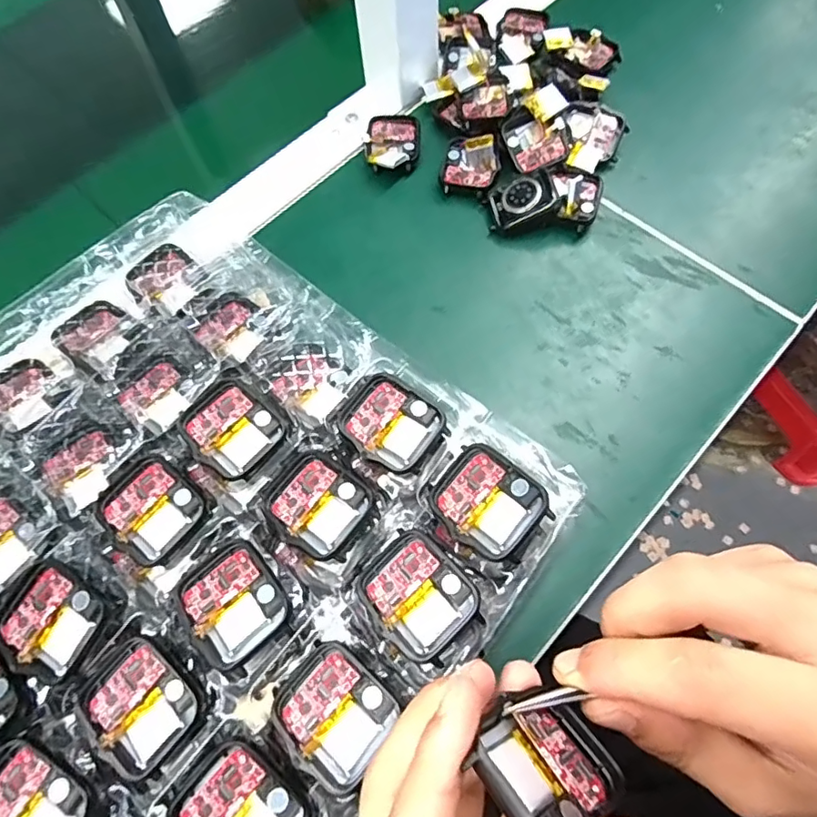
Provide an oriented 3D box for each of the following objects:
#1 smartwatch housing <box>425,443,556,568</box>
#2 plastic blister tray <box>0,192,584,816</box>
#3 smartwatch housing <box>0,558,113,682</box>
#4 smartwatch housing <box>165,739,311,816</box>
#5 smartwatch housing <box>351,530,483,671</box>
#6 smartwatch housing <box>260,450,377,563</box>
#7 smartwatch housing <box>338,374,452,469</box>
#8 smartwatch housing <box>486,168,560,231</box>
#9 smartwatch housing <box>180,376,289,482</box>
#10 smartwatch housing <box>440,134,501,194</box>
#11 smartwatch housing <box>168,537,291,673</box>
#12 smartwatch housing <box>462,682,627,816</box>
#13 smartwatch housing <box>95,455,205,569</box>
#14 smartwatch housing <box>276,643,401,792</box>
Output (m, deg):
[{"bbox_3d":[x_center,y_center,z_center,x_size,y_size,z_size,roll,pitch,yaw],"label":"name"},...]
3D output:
[{"bbox_3d":[0.033,0.039,0.225,0.038,0.009,0.045,-45,65,-2],"label":"smartwatch housing"},{"bbox_3d":[-0.112,0.048,0.235,0.285,0.025,0.267,37,73,17],"label":"plastic blister tray"},{"bbox_3d":[-0.144,0.085,0.218,0.042,0.009,0.037,37,73,17],"label":"smartwatch housing"},{"bbox_3d":[-0.059,0.143,0.190,0.044,0.007,0.035,42,75,18],"label":"smartwatch housing"},{"bbox_3d":[0.003,0.073,0.213,0.037,0.007,0.045,-40,70,-13],"label":"smartwatch housing"},{"bbox_3d":[-0.039,0.040,0.233,0.043,0.004,0.038,42,75,18],"label":"smartwatch housing"},{"bbox_3d":[-0.008,0.005,0.247,0.044,0.005,0.038,41,74,18],"label":"smartwatch housing"},{"bbox_3d":[0.073,-0.133,0.345,0.043,0.013,0.034,-14,70,13],"label":"smartwatch housing"},{"bbox_3d":[-0.082,0.009,0.252,0.042,0.012,0.038,39,74,17],"label":"smartwatch housing"},{"bbox_3d":[0.041,-0.163,0.358,0.038,0.014,0.039,6,79,11],"label":"smartwatch housing"},{"bbox_3d":[-0.071,0.077,0.217,0.037,0.009,0.044,-38,70,-13],"label":"smartwatch housing"},{"bbox_3d":[0.038,0.100,0.154,0.037,0.045,0.007,46,118,39],"label":"smartwatch housing"},{"bbox_3d":[-0.113,0.044,0.240,0.043,0.009,0.036,39,74,17],"label":"smartwatch housing"},{"bbox_3d":[-0.028,0.111,0.198,0.041,0.006,0.037,35,73,16],"label":"smartwatch housing"}]

